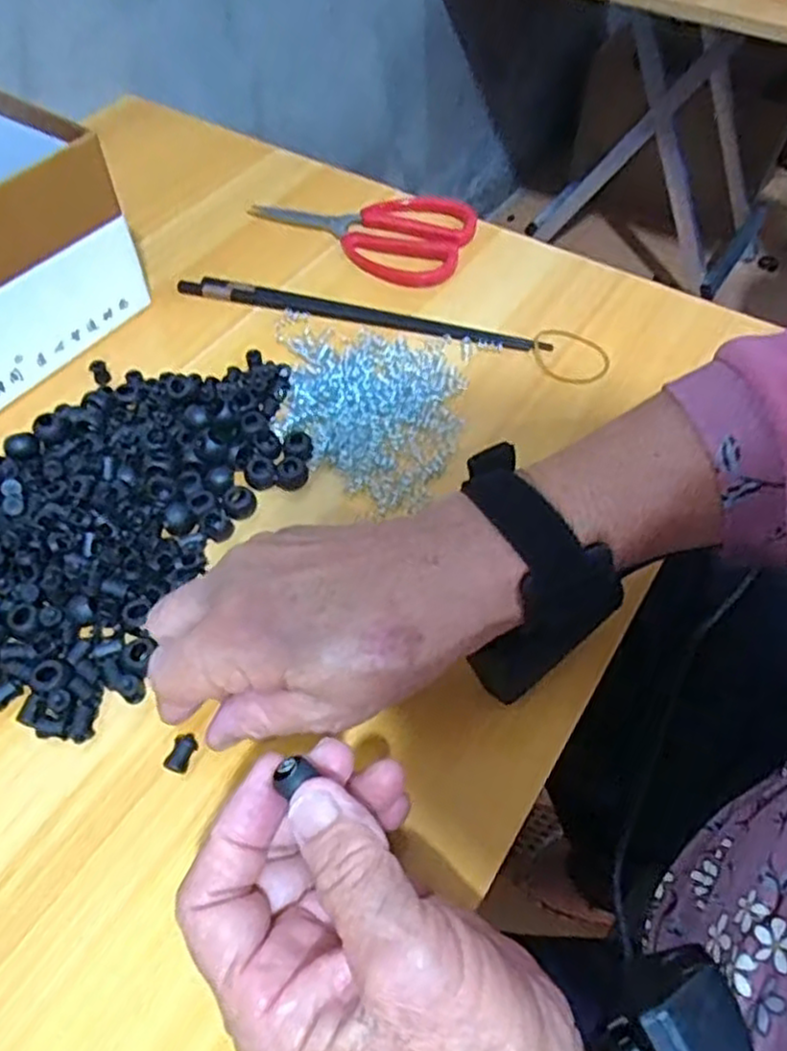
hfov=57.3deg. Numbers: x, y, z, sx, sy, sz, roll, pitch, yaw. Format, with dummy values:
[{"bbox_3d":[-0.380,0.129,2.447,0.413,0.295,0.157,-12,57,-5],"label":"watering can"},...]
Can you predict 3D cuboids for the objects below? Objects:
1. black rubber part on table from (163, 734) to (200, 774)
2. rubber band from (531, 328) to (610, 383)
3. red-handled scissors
[{"bbox_3d":[-0.089,0.095,0.303,0.010,0.007,0.016,19,57,12],"label":"black rubber part on table"},{"bbox_3d":[0.112,-0.107,0.453,0.049,0.004,0.046,0,55,0],"label":"rubber band"},{"bbox_3d":[-0.024,-0.226,0.532,0.162,0.010,0.096,22,58,14],"label":"red-handled scissors"}]

